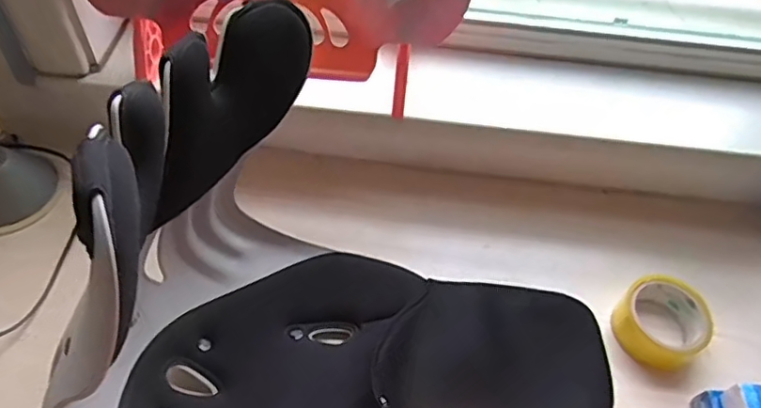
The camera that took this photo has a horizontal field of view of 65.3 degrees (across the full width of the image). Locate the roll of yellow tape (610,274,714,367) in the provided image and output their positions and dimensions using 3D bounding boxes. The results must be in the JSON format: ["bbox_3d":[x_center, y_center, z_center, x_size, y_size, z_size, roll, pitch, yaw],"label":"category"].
[{"bbox_3d":[0.325,0.136,0.687,0.094,0.051,0.092,2,52,-3],"label":"roll of yellow tape"}]

